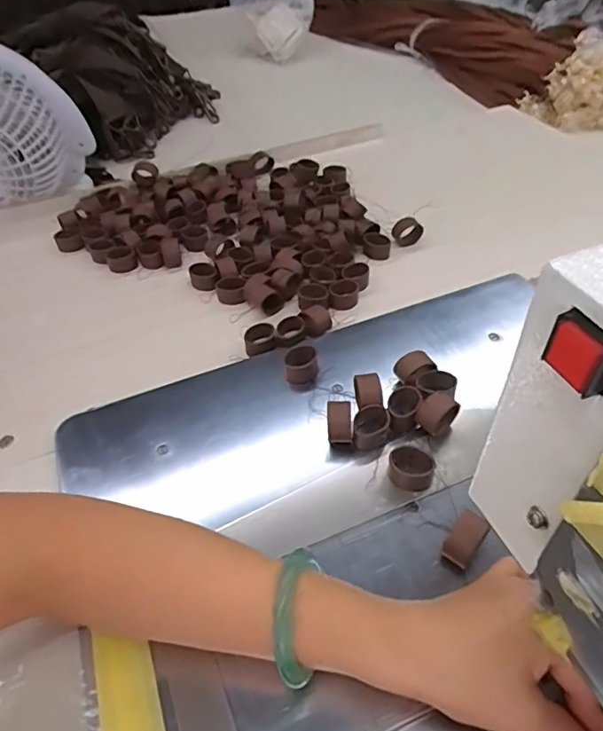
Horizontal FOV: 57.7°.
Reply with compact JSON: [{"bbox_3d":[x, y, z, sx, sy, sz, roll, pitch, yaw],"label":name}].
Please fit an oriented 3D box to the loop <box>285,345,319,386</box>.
[{"bbox_3d":[0.000,0.000,0.460,0.028,0.023,0.025,-2,45,2],"label":"loop"}]

